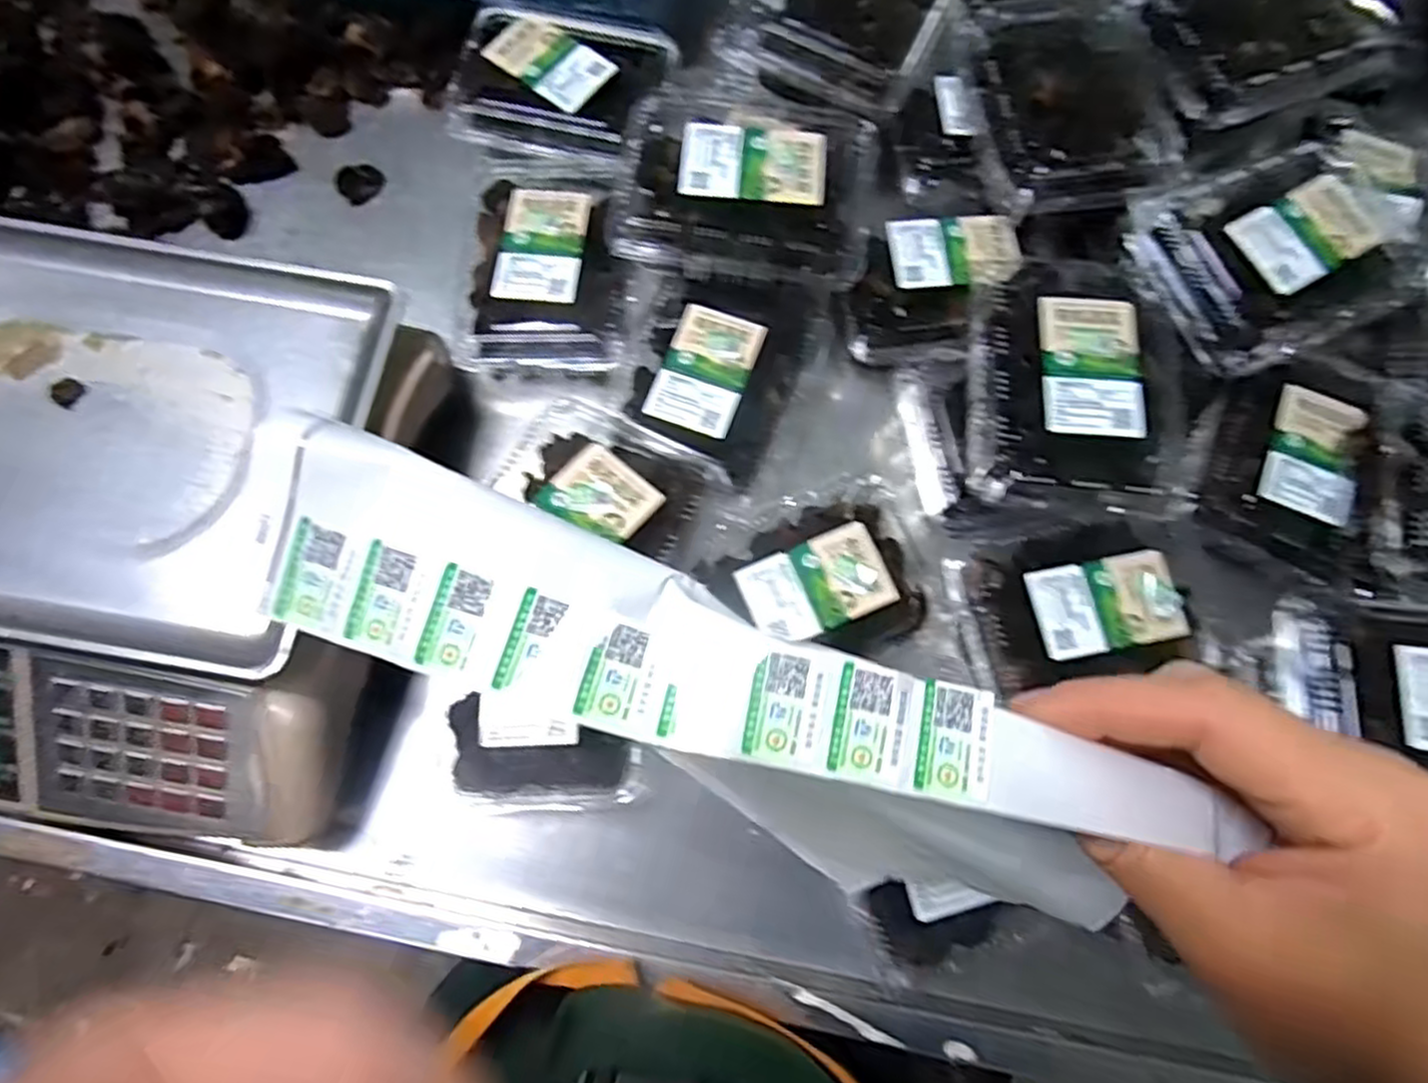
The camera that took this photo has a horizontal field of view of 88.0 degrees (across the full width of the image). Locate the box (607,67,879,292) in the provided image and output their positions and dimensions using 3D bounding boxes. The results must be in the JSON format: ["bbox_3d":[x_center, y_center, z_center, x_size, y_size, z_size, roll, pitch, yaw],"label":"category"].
[{"bbox_3d":[0.019,-0.240,0.508,0.173,0.067,0.125,10,75,1],"label":"box"}]

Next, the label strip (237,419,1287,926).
[{"bbox_3d":[0.002,0.037,0.175,0.234,0.012,0.048,22,75,3],"label":"label strip"}]

